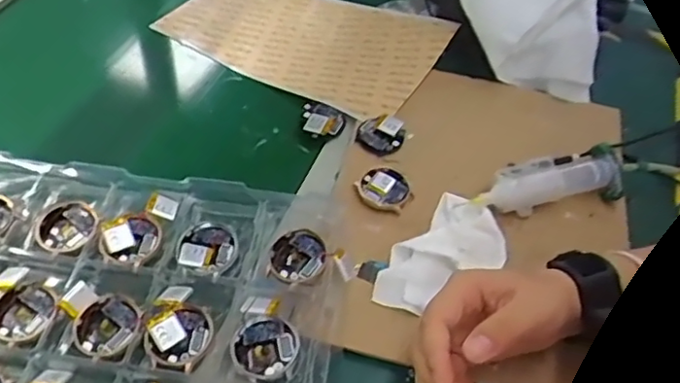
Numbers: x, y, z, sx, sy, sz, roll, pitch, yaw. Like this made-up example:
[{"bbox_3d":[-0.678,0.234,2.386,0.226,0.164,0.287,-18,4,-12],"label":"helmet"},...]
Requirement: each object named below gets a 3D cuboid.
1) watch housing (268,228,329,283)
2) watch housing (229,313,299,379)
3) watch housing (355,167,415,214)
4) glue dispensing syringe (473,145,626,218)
[{"bbox_3d":[-0.030,0.046,0.444,0.039,0.008,0.043,11,50,3],"label":"watch housing"},{"bbox_3d":[-0.050,0.104,0.405,0.042,0.012,0.043,3,50,-4],"label":"watch housing"},{"bbox_3d":[0.039,-0.002,0.519,0.046,0.009,0.043,3,50,-4],"label":"watch housing"},{"bbox_3d":[0.180,-0.006,0.529,0.143,0.039,0.043,-9,52,-13],"label":"glue dispensing syringe"}]

